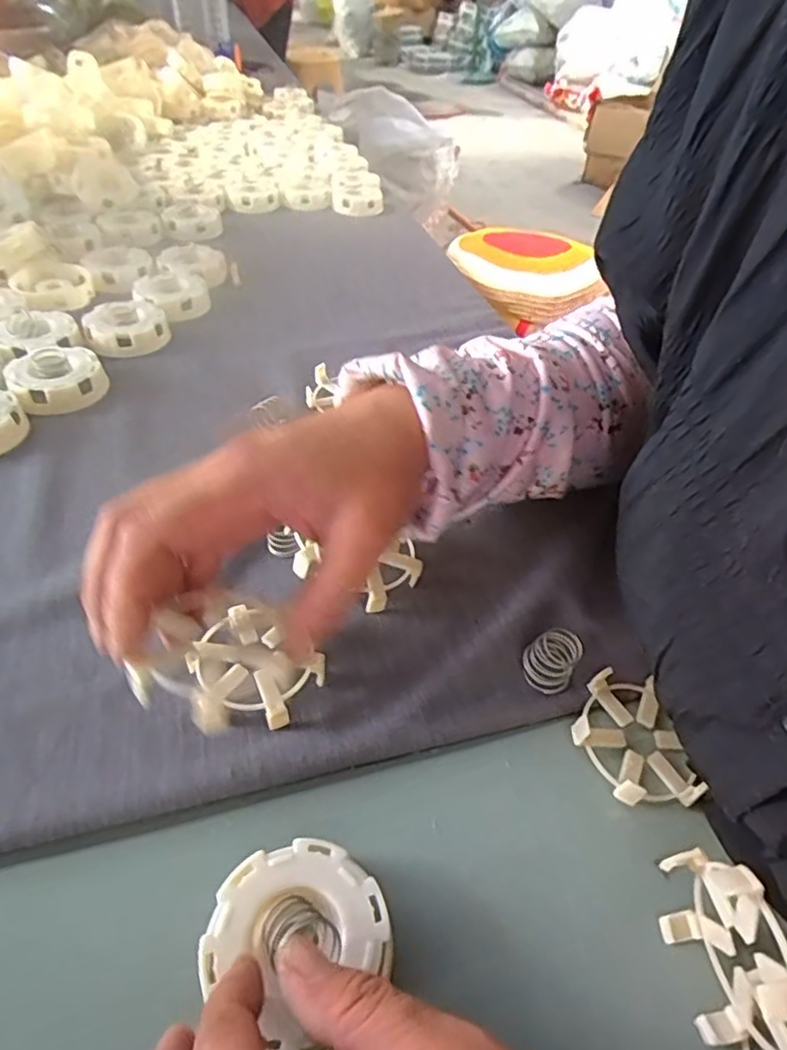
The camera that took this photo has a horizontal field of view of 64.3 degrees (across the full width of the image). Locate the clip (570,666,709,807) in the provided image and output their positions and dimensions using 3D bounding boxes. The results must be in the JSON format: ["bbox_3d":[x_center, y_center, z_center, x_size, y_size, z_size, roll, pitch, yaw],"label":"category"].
[{"bbox_3d":[0.109,0.098,0.289,0.052,0.016,0.059,-5,45,-10],"label":"clip"}]

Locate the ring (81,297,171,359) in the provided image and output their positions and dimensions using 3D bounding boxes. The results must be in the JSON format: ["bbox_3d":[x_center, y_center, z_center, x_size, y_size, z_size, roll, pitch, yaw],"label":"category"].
[{"bbox_3d":[-0.225,-0.168,0.527,0.066,0.021,0.066,3,44,-2],"label":"ring"}]

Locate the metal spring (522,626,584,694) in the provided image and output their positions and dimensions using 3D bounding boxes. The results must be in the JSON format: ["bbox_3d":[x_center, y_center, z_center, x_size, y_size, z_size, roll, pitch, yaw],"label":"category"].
[{"bbox_3d":[0.078,0.067,0.308,0.023,0.024,0.020,9,44,4],"label":"metal spring"}]

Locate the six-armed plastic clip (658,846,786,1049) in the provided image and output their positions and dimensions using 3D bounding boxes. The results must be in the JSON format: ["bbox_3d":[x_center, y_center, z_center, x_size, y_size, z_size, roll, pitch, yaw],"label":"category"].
[{"bbox_3d":[0.114,0.144,0.214,0.017,0.060,0.070,0,44,-5],"label":"six-armed plastic clip"}]

